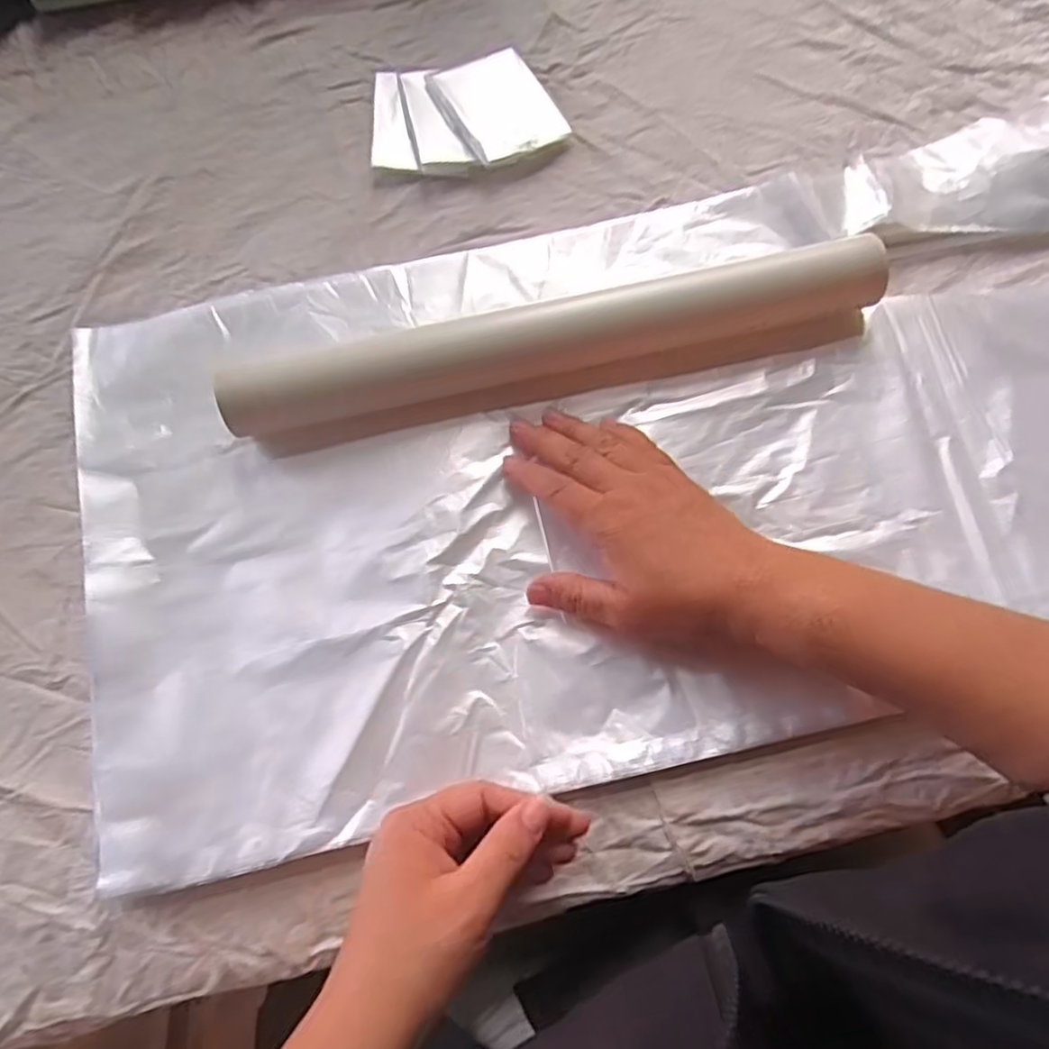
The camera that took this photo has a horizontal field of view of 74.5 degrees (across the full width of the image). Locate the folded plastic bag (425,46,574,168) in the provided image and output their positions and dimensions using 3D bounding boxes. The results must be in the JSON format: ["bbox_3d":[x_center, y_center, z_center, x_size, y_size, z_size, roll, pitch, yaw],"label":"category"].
[{"bbox_3d":[-0.017,-0.276,0.457,0.066,0.020,0.077,-29,73,-7],"label":"folded plastic bag"}]

